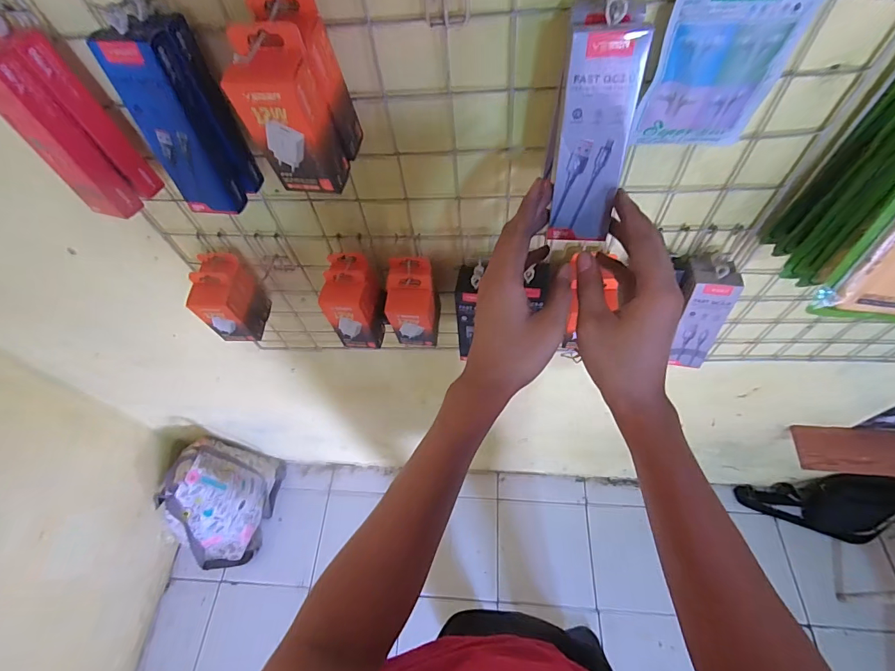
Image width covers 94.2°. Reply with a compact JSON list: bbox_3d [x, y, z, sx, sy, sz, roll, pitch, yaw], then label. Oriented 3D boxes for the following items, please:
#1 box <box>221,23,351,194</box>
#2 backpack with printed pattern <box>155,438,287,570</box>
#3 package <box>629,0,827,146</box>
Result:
[{"bbox_3d":[-0.126,-0.173,0.335,0.056,0.118,0.043,10,59,10],"label":"box"},{"bbox_3d":[-0.704,0.516,1.293,0.169,0.414,0.357,9,59,9],"label":"backpack with printed pattern"},{"bbox_3d":[0.222,-0.220,0.330,0.111,0.139,0.018,-2,58,2],"label":"package"}]

